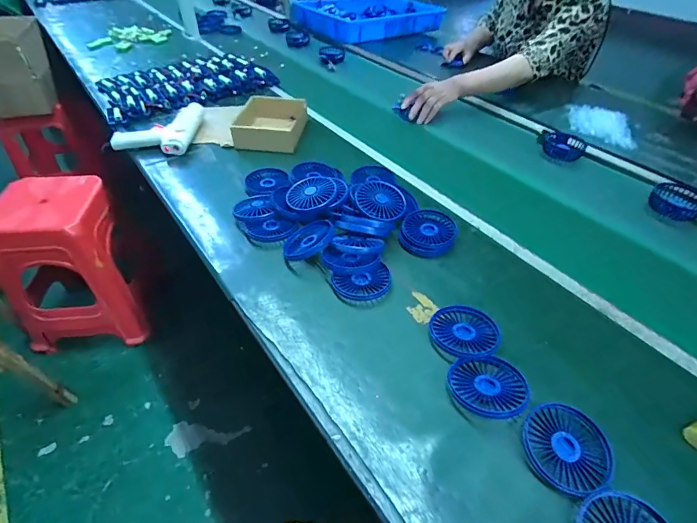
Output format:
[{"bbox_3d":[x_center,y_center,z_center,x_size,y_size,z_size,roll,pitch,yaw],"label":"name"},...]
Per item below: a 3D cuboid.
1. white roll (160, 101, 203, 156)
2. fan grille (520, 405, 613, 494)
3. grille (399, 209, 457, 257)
[{"bbox_3d":[-0.361,-0.292,0.846,0.058,0.042,0.161,1,45,-2],"label":"white roll"},{"bbox_3d":[0.229,0.193,0.403,0.084,0.009,0.085,1,45,-1],"label":"fan grille"},{"bbox_3d":[0.132,-0.049,0.632,0.086,0.022,0.095,19,47,15],"label":"grille"}]

